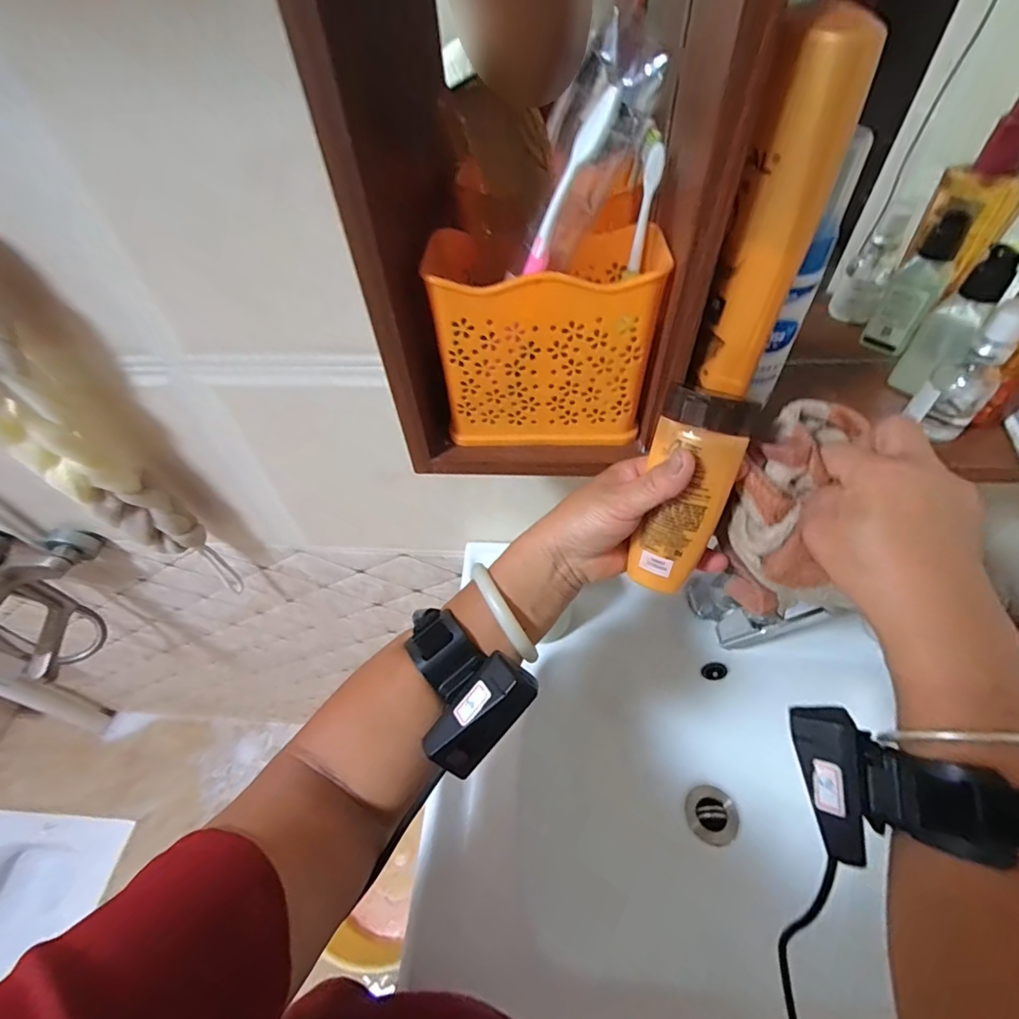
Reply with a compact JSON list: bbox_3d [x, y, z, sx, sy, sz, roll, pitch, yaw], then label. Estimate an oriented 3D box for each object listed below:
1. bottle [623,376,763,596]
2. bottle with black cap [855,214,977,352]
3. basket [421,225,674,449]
[{"bbox_3d":[0.103,-0.007,0.293,0.048,0.123,0.028,16,17,16],"label":"bottle"},{"bbox_3d":[0.295,-0.161,0.357,0.030,0.090,0.026,34,61,27],"label":"bottle with black cap"},{"bbox_3d":[0.023,-0.109,0.321,0.126,0.115,0.071,0,51,4],"label":"basket"}]

